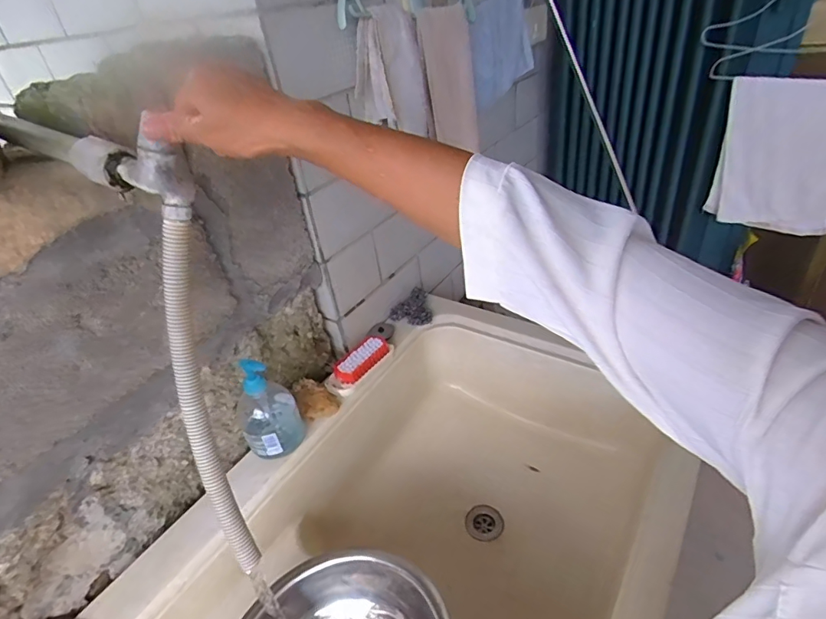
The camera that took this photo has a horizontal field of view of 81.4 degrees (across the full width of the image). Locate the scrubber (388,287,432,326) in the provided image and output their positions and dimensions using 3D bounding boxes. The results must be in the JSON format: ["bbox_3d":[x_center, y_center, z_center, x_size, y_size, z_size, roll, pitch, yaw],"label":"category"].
[{"bbox_3d":[-0.007,-0.003,0.978,0.082,0.034,0.090,-9,32,-2],"label":"scrubber"}]

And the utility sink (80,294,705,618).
[{"bbox_3d":[0.010,0.379,0.654,0.533,0.244,0.823,16,39,33],"label":"utility sink"}]

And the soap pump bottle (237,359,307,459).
[{"bbox_3d":[-0.221,0.138,0.713,0.088,0.149,0.081,-20,34,-19],"label":"soap pump bottle"}]

